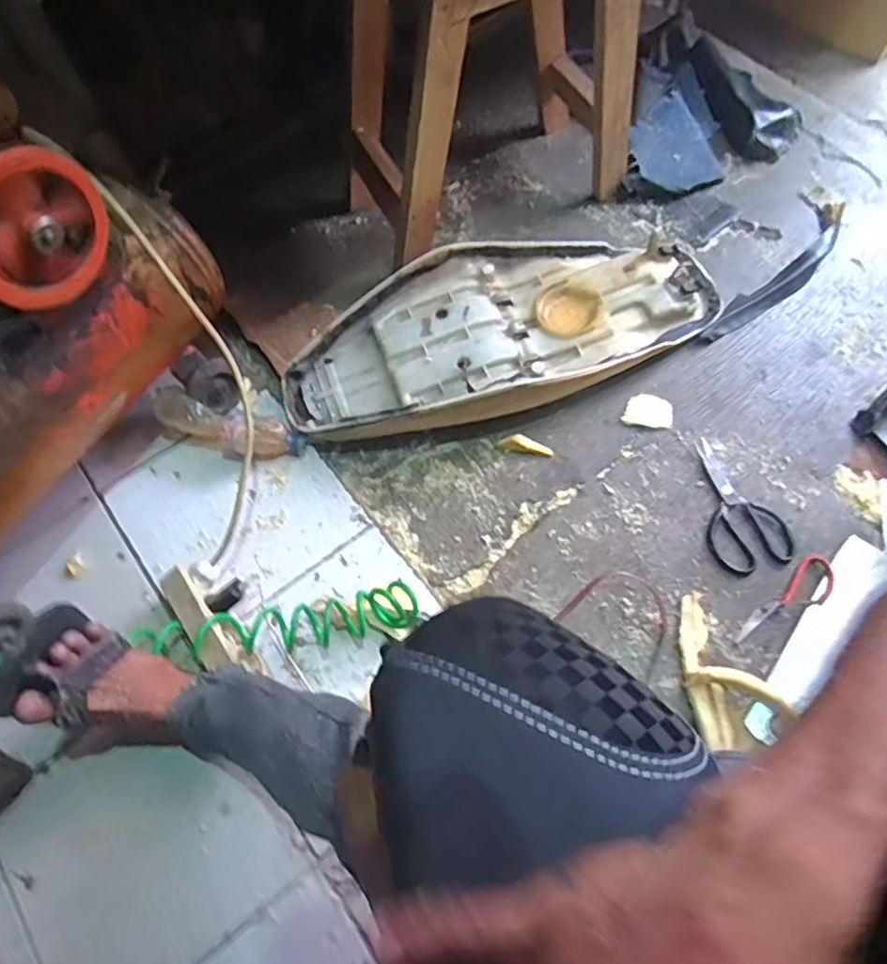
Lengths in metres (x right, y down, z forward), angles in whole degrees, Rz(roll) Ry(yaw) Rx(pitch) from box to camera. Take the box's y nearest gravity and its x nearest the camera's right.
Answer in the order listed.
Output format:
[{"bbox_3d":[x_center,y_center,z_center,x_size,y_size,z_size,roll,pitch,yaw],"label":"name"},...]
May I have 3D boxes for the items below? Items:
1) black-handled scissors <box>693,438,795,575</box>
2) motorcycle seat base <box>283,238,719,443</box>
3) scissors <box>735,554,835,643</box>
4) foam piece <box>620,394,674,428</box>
[{"bbox_3d":[0.411,0.028,0.876,0.112,0.011,0.201,-15,66,-4],"label":"black-handled scissors"},{"bbox_3d":[0.100,-0.232,0.952,0.694,0.103,0.287,-26,67,-9],"label":"motorcycle seat base"},{"bbox_3d":[0.453,0.161,0.801,0.167,0.008,0.051,-40,70,-14],"label":"scissors"},{"bbox_3d":[0.313,-0.109,0.940,0.071,0.008,0.051,7,66,6],"label":"foam piece"}]

